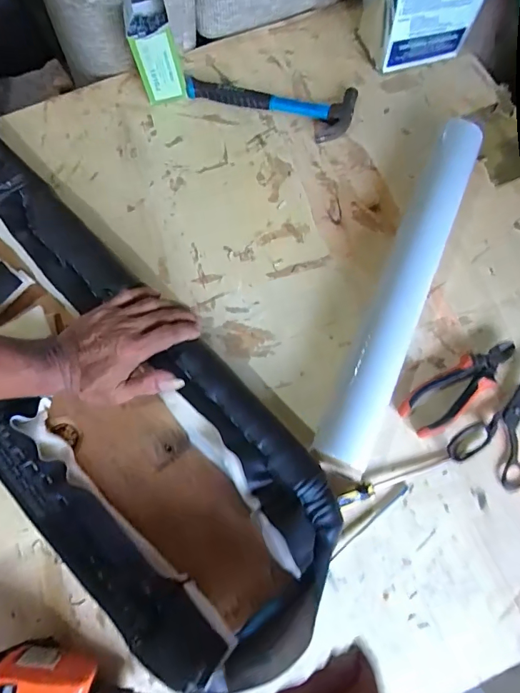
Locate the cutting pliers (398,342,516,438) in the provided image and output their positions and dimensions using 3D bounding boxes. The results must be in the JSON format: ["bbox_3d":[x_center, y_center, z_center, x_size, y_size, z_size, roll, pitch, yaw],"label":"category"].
[{"bbox_3d":[0.257,0.048,0.530,0.167,0.021,0.057,-37,77,-9],"label":"cutting pliers"}]

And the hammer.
[{"bbox_3d":[0.014,-0.375,0.658,0.268,0.023,0.089,5,74,3],"label":"hammer"}]

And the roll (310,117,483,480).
[{"bbox_3d":[0.192,-0.086,0.549,0.063,0.061,0.513,23,76,8],"label":"roll"}]

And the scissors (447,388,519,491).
[{"bbox_3d":[0.329,0.098,0.519,0.188,0.015,0.092,-42,77,-10],"label":"scissors"}]

